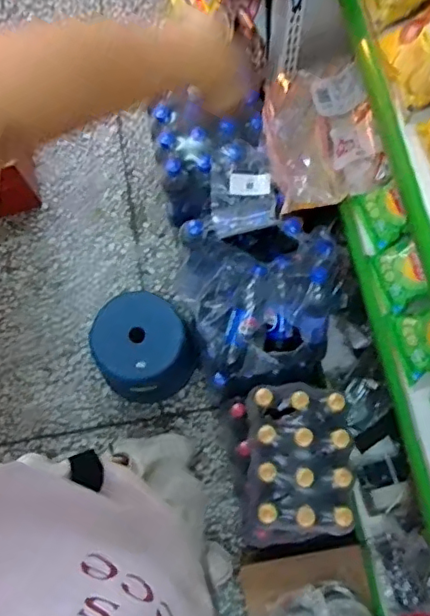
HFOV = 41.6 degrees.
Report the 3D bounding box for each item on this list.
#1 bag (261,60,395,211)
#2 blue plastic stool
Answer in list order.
[{"bbox_3d":[0.199,-0.319,1.067,0.198,0.077,0.268,-12,73,-2],"label":"bag"},{"bbox_3d":[-0.171,0.090,1.385,0.229,0.206,0.228,-1,73,2],"label":"blue plastic stool"}]

